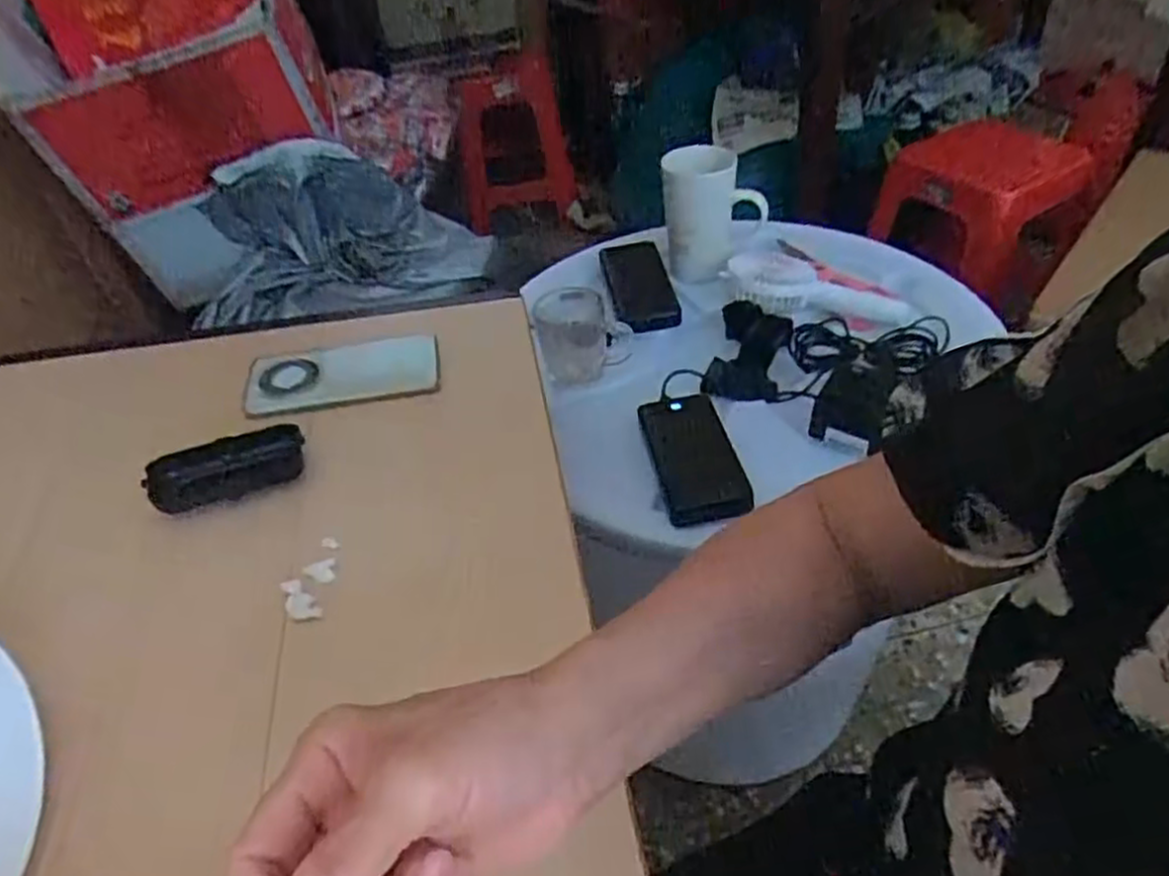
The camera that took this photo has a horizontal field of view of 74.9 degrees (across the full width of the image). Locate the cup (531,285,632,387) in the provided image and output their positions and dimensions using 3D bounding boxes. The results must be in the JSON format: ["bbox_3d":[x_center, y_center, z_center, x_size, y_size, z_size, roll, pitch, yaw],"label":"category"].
[{"bbox_3d":[-0.002,-0.107,0.826,0.099,0.076,0.083,-5,43,2],"label":"cup"}]

